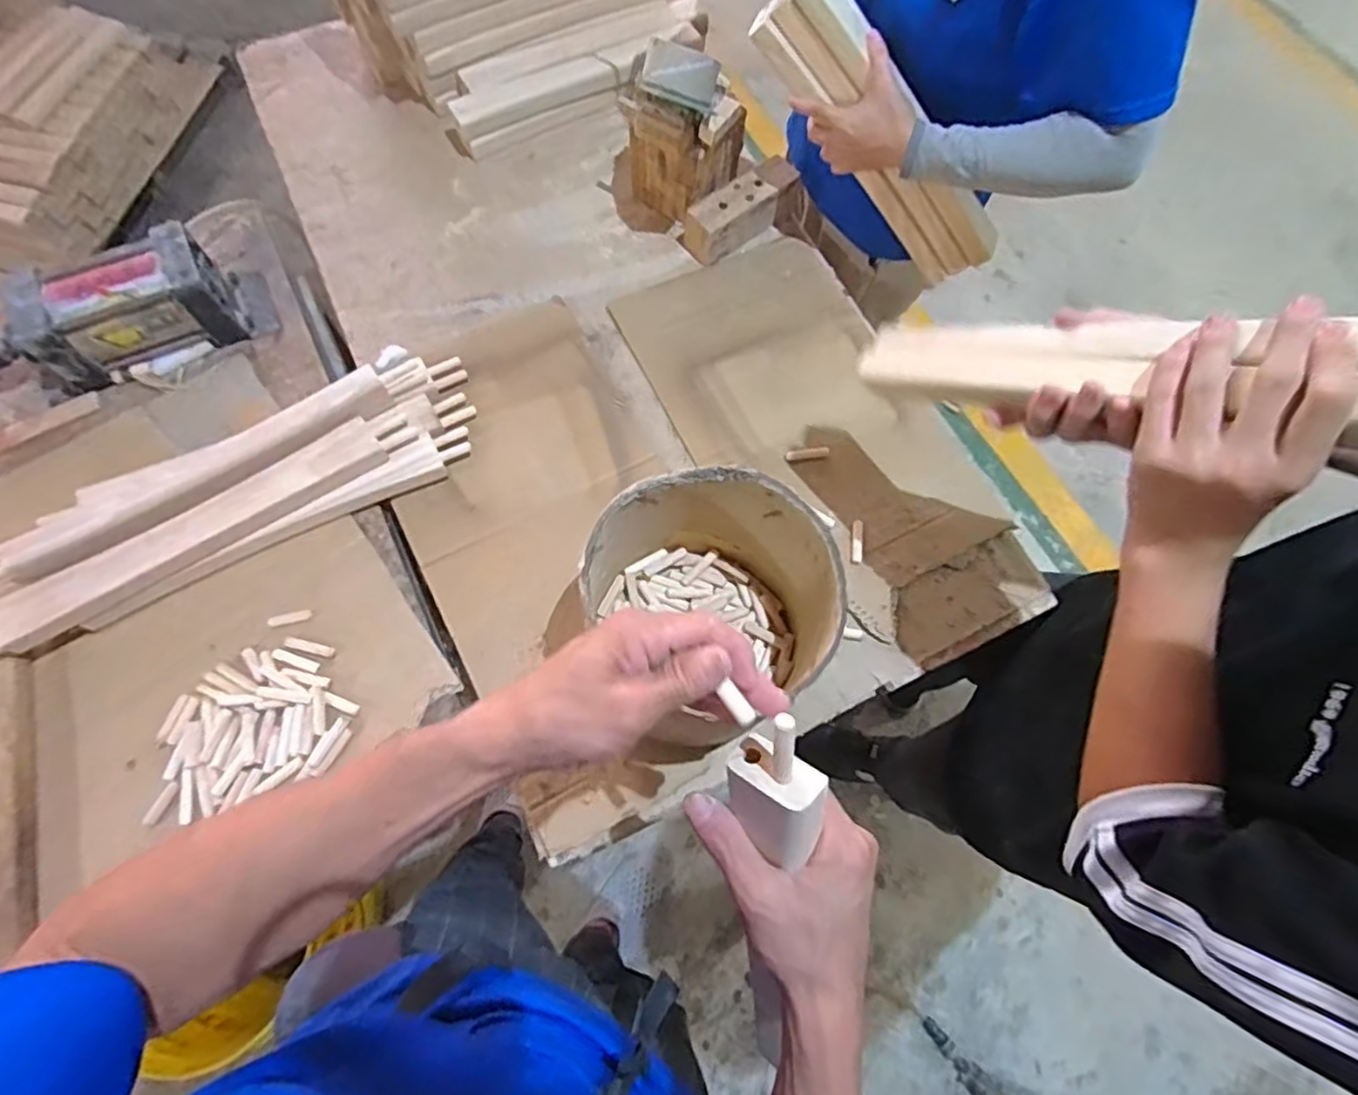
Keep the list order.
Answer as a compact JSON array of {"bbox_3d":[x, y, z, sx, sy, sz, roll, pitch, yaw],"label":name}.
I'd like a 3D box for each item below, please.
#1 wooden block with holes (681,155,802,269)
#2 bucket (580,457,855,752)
[{"bbox_3d":[0.082,-0.440,0.876,0.167,0.056,0.060,-34,75,-14],"label":"wooden block with holes"},{"bbox_3d":[0.029,0.052,0.614,0.187,0.186,0.201,1,70,-2],"label":"bucket"}]

